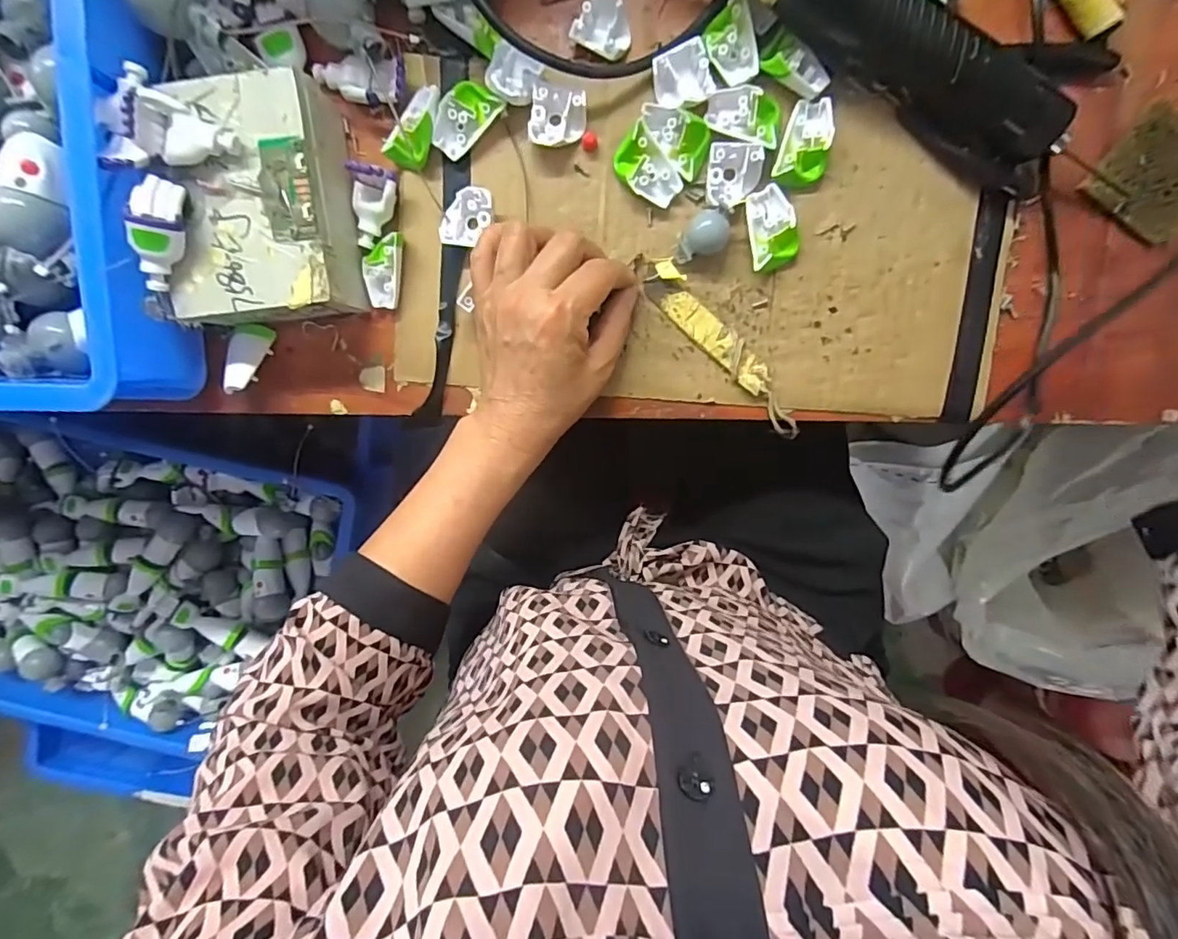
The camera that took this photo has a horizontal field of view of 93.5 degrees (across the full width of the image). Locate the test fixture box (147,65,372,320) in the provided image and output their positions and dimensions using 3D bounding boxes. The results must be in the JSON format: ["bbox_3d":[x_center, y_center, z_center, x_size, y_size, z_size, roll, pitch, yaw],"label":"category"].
[{"bbox_3d":[-0.190,-0.150,0.322,0.095,0.050,0.121,-5,97,4],"label":"test fixture box"}]

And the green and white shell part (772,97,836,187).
[{"bbox_3d":[0.125,-0.186,0.316,0.028,0.013,0.044,14,98,1],"label":"green and white shell part"}]

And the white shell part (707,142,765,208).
[{"bbox_3d":[0.085,-0.170,0.321,0.031,0.012,0.031,1,97,3],"label":"white shell part"}]

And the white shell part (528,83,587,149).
[{"bbox_3d":[-0.018,-0.203,0.322,0.031,0.016,0.029,9,98,2],"label":"white shell part"}]

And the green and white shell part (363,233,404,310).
[{"bbox_3d":[-0.129,-0.123,0.342,0.023,0.015,0.043,7,98,2],"label":"green and white shell part"}]

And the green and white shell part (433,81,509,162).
[{"bbox_3d":[-0.073,-0.204,0.325,0.026,0.014,0.042,38,98,-2],"label":"green and white shell part"}]

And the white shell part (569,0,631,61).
[{"bbox_3d":[0.009,-0.253,0.316,0.030,0.016,0.030,28,98,-1],"label":"white shell part"}]

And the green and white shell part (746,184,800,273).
[{"bbox_3d":[0.108,-0.142,0.326,0.027,0.015,0.045,-8,97,4],"label":"green and white shell part"}]

